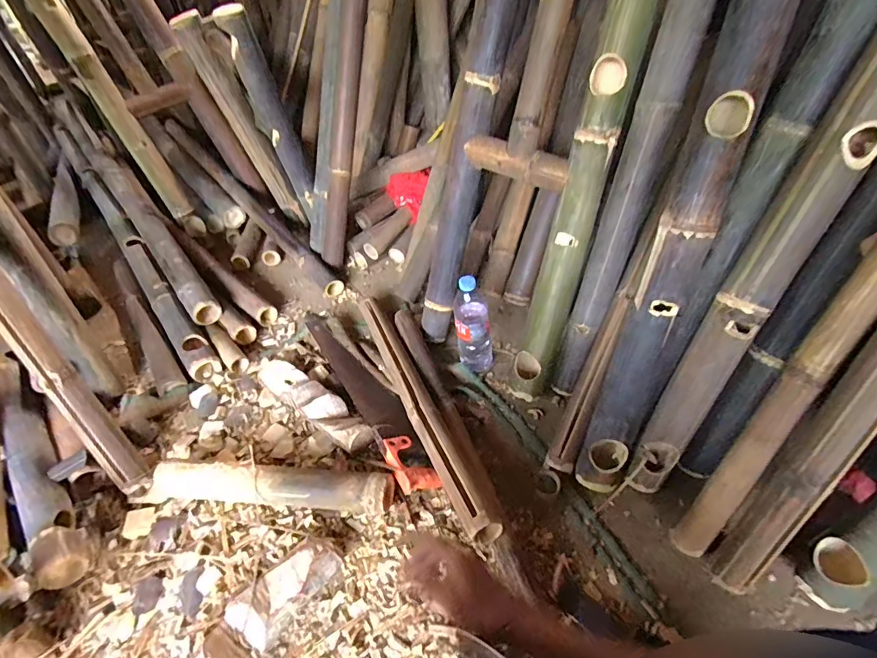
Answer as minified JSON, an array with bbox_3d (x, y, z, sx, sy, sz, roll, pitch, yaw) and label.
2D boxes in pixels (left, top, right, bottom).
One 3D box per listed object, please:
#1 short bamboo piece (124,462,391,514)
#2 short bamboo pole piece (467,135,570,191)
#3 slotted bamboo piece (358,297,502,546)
[{"bbox_3d":[-0.304,0.272,0.810,0.452,0.066,0.069,2,43,9],"label":"short bamboo piece"},{"bbox_3d":[0.142,-0.300,0.834,0.216,0.049,0.046,27,52,31],"label":"short bamboo pole piece"},{"bbox_3d":[-0.050,0.124,0.919,0.059,0.059,0.632,-20,44,-14],"label":"slotted bamboo piece"}]

